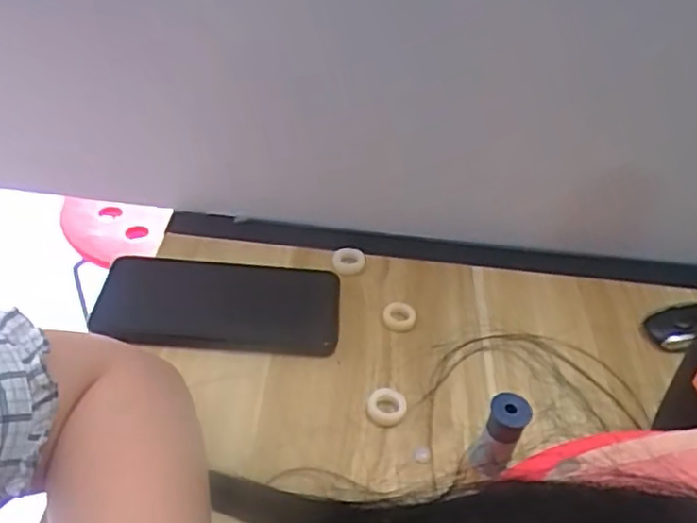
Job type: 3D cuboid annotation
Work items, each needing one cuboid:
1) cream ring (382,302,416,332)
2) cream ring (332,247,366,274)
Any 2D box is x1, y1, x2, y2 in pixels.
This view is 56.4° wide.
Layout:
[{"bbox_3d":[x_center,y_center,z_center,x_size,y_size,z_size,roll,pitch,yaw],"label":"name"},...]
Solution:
[{"bbox_3d":[0.035,0.037,0.448,0.022,0.010,0.021,3,41,-3],"label":"cream ring"},{"bbox_3d":[0.000,0.000,0.489,0.025,0.006,0.025,3,41,-3],"label":"cream ring"}]

